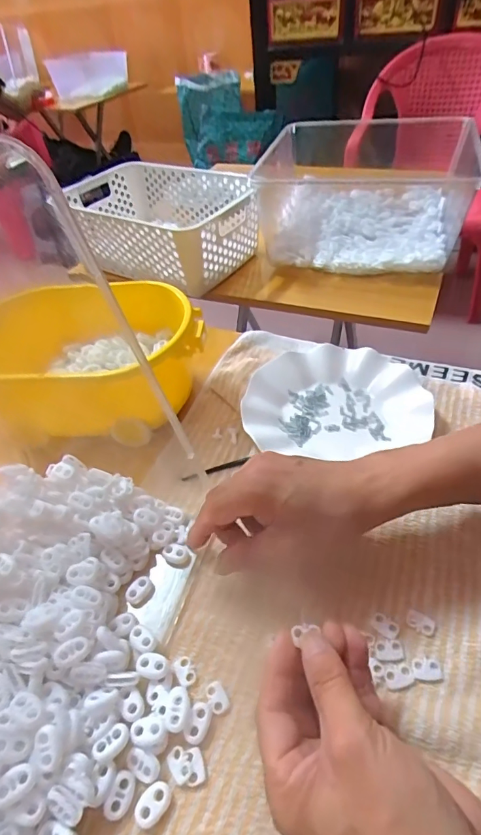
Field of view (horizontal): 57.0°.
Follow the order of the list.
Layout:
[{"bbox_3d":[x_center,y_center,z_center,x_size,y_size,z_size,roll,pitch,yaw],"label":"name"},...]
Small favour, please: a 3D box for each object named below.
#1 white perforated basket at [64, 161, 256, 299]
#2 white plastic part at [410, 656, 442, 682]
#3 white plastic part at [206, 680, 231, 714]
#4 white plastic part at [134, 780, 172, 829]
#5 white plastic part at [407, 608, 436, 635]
[{"bbox_3d":[-0.125,-0.316,0.723,0.299,0.112,0.196,22,52,28],"label":"white perforated basket"},{"bbox_3d":[0.123,0.165,0.291,0.018,0.004,0.014,4,45,12],"label":"white plastic part"},{"bbox_3d":[-0.015,0.184,0.292,0.011,0.004,0.019,-24,46,-16],"label":"white plastic part"},{"bbox_3d":[-0.051,0.223,0.257,0.022,0.004,0.015,-34,50,-24],"label":"white plastic part"},{"bbox_3d":[0.127,0.144,0.312,0.019,0.004,0.011,25,53,29],"label":"white plastic part"}]

